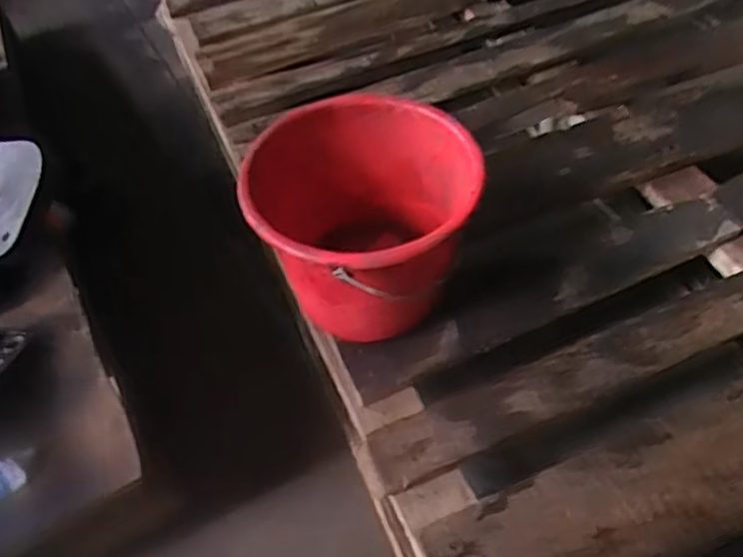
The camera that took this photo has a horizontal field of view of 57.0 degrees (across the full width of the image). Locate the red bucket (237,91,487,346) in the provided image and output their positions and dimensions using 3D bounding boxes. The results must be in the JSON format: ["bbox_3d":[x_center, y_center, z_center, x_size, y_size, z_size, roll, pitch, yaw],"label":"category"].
[{"bbox_3d":[-0.004,-0.044,0.655,0.201,0.191,0.172,-12,50,-4],"label":"red bucket"}]

